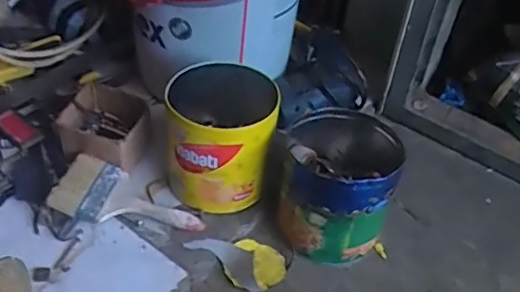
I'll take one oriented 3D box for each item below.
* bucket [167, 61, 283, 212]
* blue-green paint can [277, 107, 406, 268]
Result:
[{"bbox_3d":[-0.056,-0.012,0.783,0.145,0.155,0.152,3,42,-3],"label":"bucket"},{"bbox_3d":[0.104,0.050,0.760,0.149,0.154,0.174,7,41,3],"label":"blue-green paint can"}]

